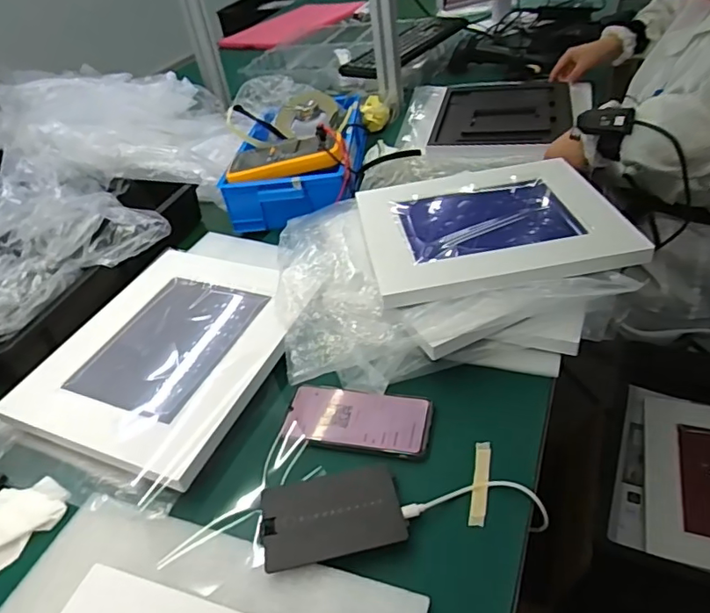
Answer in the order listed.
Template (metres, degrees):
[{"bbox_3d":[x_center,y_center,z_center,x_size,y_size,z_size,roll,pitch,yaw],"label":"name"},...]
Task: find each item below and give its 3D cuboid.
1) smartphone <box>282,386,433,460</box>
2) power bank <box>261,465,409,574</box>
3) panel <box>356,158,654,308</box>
[{"bbox_3d":[0.002,0.113,0.558,0.144,0.008,0.071,2,45,15],"label":"smartphone"},{"bbox_3d":[-0.020,0.175,0.474,0.118,0.014,0.079,-11,38,-2],"label":"power bank"},{"bbox_3d":[0.162,-0.107,0.702,0.292,0.022,0.281,-12,39,1],"label":"panel"}]

